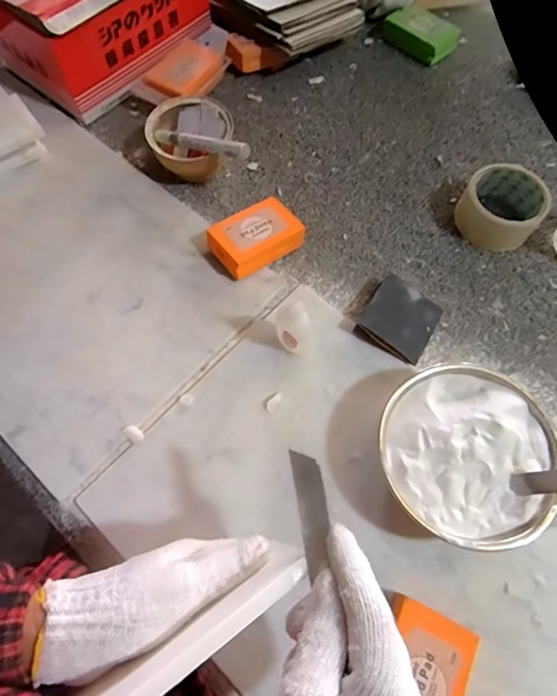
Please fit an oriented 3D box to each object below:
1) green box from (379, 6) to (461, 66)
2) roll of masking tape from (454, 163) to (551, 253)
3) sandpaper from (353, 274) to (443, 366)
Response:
[{"bbox_3d":[0.208,-0.461,0.654,0.067,0.030,0.101,-41,74,-18],"label":"green box"},{"bbox_3d":[0.256,-0.162,0.512,0.085,0.047,0.086,1,66,-2],"label":"roll of masking tape"},{"bbox_3d":[0.128,-0.030,0.463,0.070,0.034,0.081,33,69,12],"label":"sandpaper"}]

